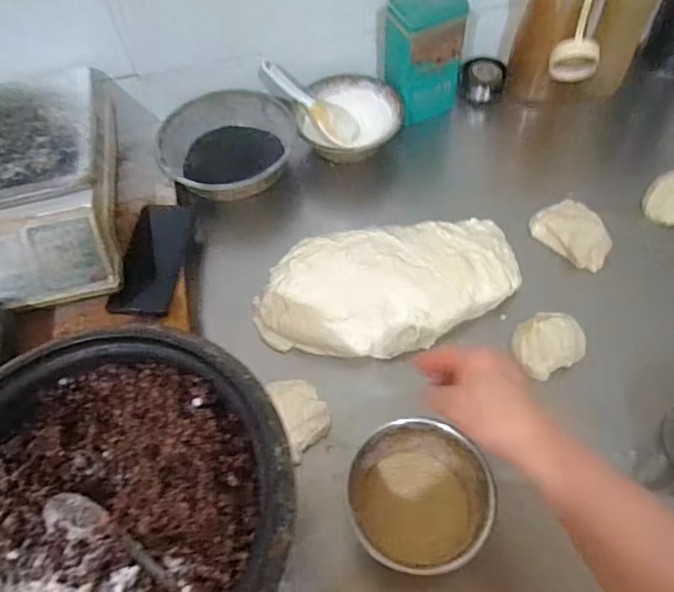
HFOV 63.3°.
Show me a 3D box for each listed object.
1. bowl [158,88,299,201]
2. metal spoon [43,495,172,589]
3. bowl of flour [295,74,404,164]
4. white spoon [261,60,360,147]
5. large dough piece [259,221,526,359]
[{"bbox_3d":[-0.149,-0.204,0.777,0.188,0.073,0.169,-25,59,-12],"label":"bowl"},{"bbox_3d":[-0.168,0.180,0.406,0.132,0.018,0.028,14,58,28],"label":"metal spoon"},{"bbox_3d":[0.018,-0.250,0.790,0.149,0.061,0.137,-20,58,-9],"label":"bowl of flour"},{"bbox_3d":[-0.039,-0.285,0.809,0.170,0.022,0.055,35,61,-12],"label":"white spoon"},{"bbox_3d":[0.062,-0.012,0.671,0.324,0.042,0.168,-7,57,-1],"label":"large dough piece"}]

